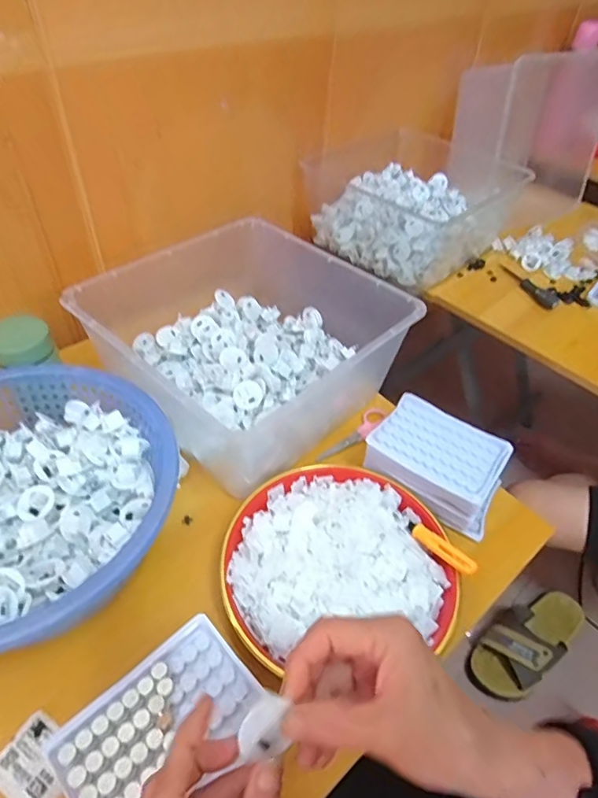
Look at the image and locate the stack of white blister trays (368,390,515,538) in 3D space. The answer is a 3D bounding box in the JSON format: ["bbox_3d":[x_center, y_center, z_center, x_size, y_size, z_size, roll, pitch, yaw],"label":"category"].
[{"bbox_3d":[0.153,0.068,0.541,0.140,0.052,0.100,30,51,20],"label":"stack of white blister trays"}]

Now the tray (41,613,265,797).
[{"bbox_3d":[-0.091,0.222,0.330,0.128,0.011,0.092,-33,58,-30],"label":"tray"}]

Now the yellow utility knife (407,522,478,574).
[{"bbox_3d":[0.136,0.141,0.470,0.015,0.010,0.078,-26,34,-26],"label":"yellow utility knife"}]

